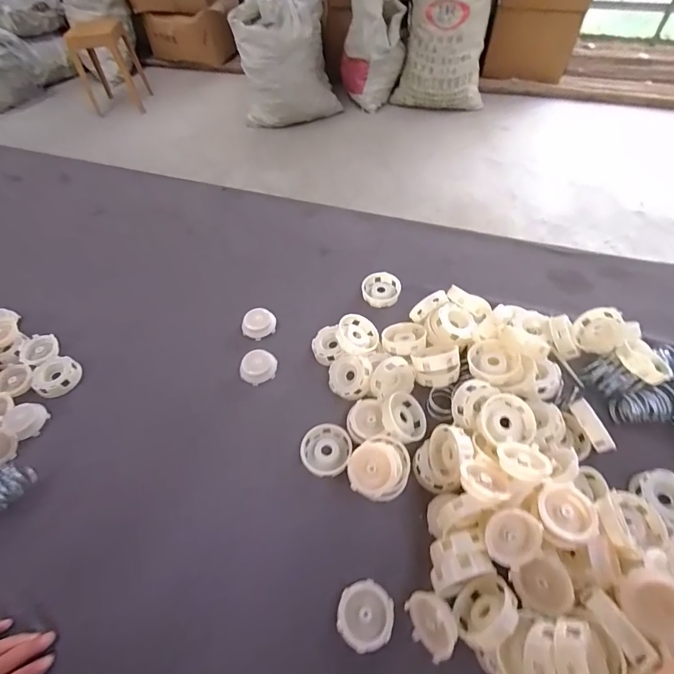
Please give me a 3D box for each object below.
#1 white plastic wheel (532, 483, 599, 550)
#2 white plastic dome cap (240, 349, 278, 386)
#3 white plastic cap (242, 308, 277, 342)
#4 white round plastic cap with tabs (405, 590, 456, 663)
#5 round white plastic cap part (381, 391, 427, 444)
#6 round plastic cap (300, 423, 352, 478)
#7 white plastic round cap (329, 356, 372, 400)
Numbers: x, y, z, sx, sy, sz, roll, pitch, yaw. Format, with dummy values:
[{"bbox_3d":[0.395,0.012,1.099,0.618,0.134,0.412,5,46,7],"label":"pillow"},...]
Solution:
[{"bbox_3d":[0.223,0.174,0.384,0.056,0.024,0.052,-2,57,4],"label":"white plastic wheel"},{"bbox_3d":[-0.114,0.041,0.561,0.052,0.019,0.047,-20,58,-8],"label":"white plastic dome cap"},{"bbox_3d":[-0.120,-0.021,0.608,0.048,0.023,0.044,-2,57,4],"label":"white plastic cap"},{"bbox_3d":[0.090,0.274,0.370,0.047,0.013,0.053,-20,67,40],"label":"white round plastic cap with tabs"},{"bbox_3d":[0.085,0.098,0.492,0.056,0.019,0.068,19,41,-12],"label":"round white plastic cap part"},{"bbox_3d":[-0.013,0.142,0.489,0.063,0.020,0.064,-2,57,4],"label":"round plastic cap"},{"bbox_3d":[0.021,0.057,0.530,0.058,0.023,0.058,-8,72,25],"label":"white plastic round cap"}]

